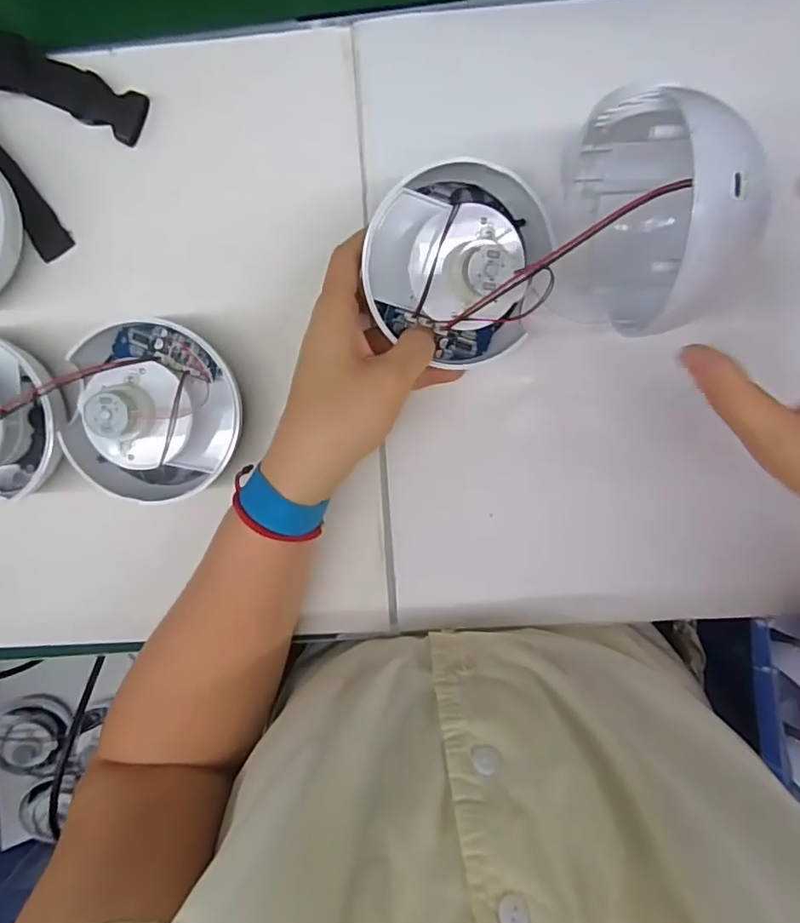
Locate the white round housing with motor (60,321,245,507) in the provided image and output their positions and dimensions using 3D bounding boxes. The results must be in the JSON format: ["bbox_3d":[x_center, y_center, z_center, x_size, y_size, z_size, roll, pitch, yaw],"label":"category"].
[{"bbox_3d":[-0.152,-0.028,0.336,0.100,0.075,0.106,0,97,3],"label":"white round housing with motor"}]

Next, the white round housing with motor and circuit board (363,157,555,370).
[{"bbox_3d":[0.027,-0.100,0.310,0.090,0.054,0.089,7,97,2],"label":"white round housing with motor and circuit board"}]

